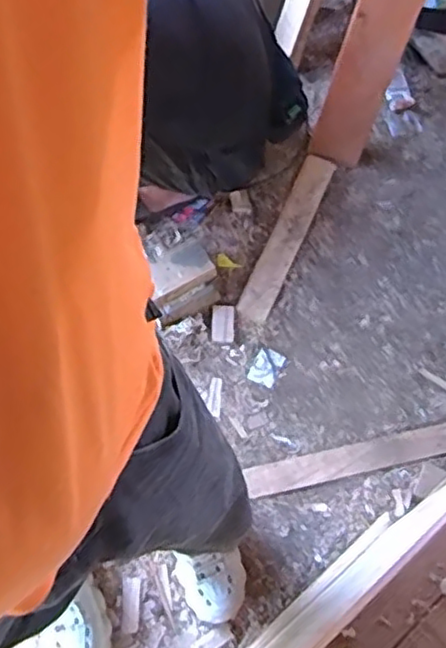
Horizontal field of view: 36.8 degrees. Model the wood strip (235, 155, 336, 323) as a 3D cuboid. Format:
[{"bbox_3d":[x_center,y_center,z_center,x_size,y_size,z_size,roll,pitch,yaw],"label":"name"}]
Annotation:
[{"bbox_3d":[0.141,-0.191,1.445,0.073,0.017,0.424,22,65,7],"label":"wood strip"}]

